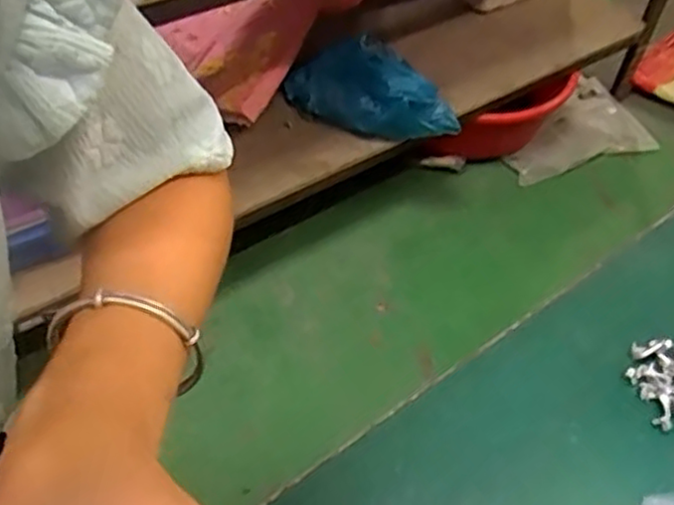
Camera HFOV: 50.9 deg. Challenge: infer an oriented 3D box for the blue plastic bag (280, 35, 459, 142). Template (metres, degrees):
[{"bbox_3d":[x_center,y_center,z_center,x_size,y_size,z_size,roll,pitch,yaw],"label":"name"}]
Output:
[{"bbox_3d":[0.053,-0.267,1.187,0.307,0.117,0.106,15,50,7],"label":"blue plastic bag"}]

